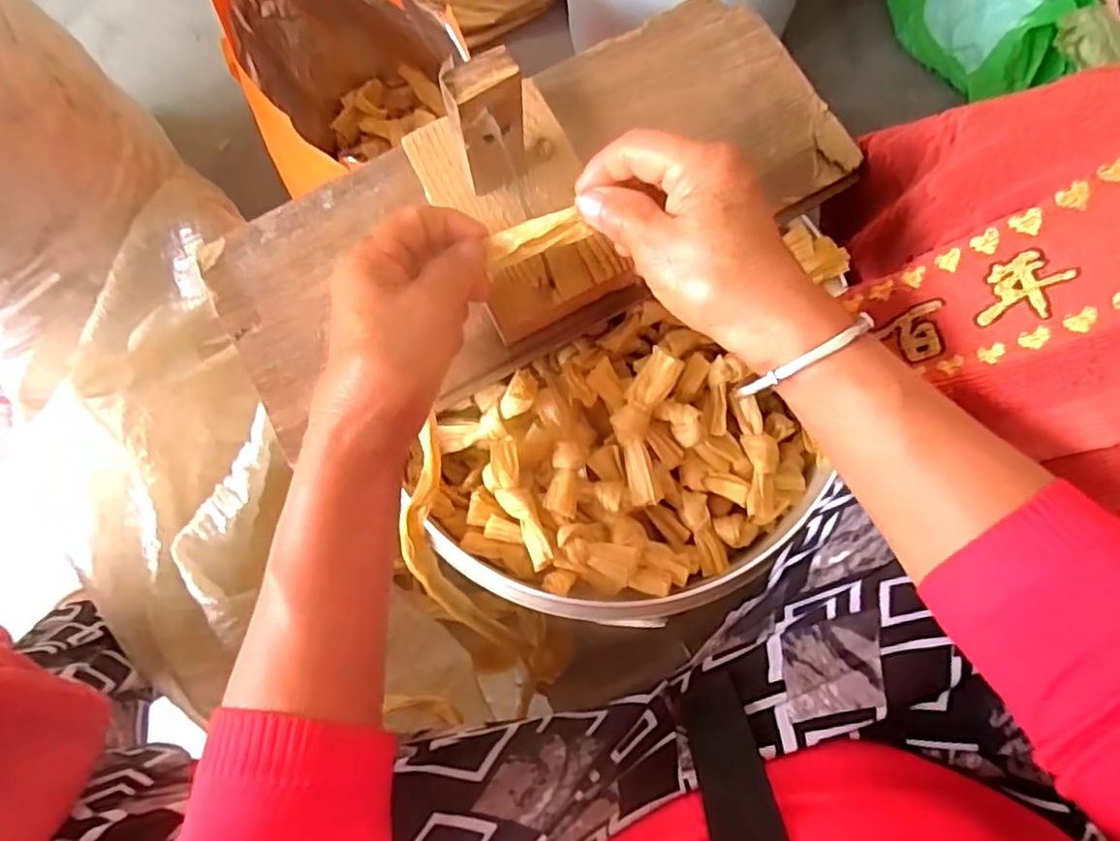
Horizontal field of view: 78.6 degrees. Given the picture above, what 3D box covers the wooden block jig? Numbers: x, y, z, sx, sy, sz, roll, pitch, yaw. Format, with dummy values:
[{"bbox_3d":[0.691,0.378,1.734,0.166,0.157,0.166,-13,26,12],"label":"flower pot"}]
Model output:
[{"bbox_3d":[-0.025,-0.137,0.357,0.090,0.115,0.143,-27,79,-4],"label":"wooden block jig"}]

